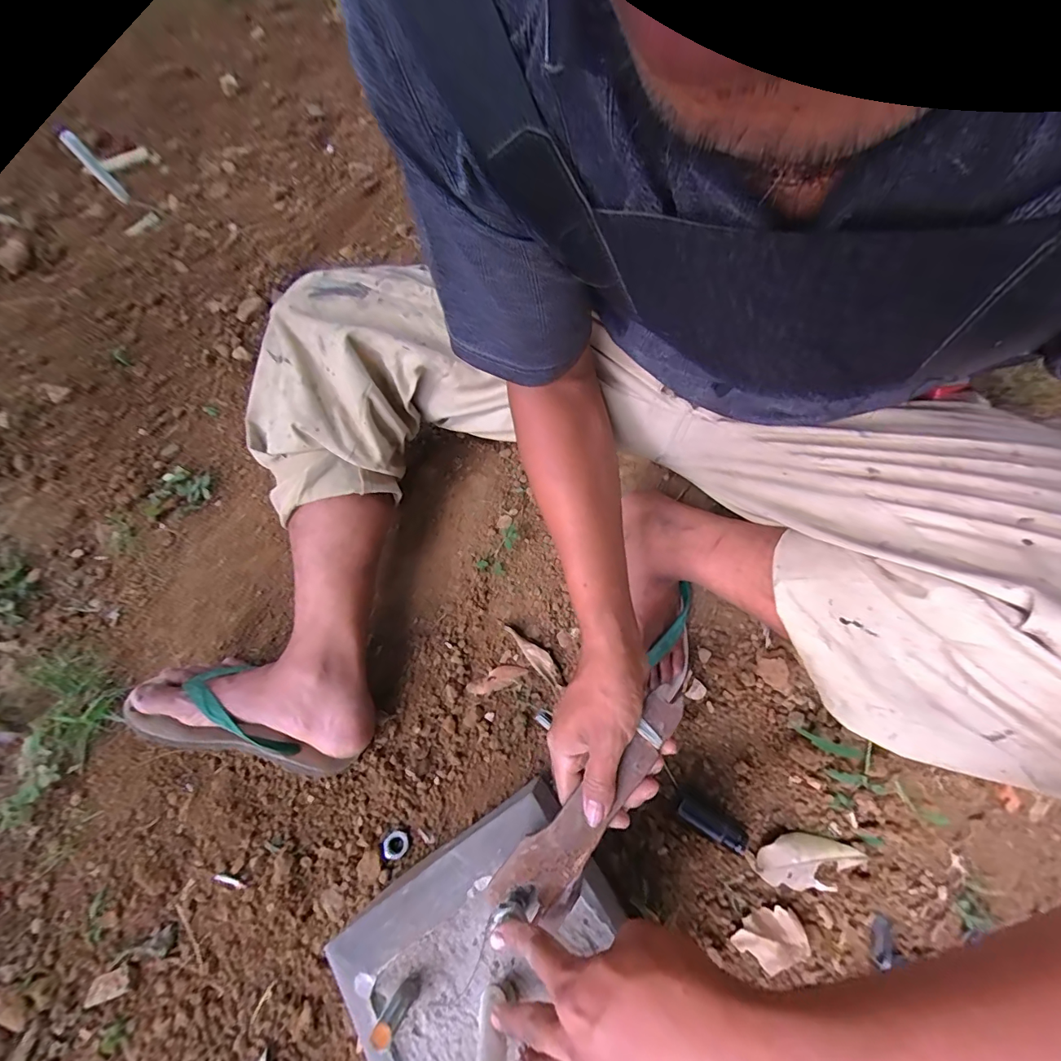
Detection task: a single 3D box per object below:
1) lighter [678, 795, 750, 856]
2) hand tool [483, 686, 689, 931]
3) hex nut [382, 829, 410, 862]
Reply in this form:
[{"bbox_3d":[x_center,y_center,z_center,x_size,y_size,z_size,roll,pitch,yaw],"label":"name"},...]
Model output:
[{"bbox_3d":[0.193,0.309,0.485,0.074,0.026,0.026,29,75,12],"label":"lighter"},{"bbox_3d":[0.051,0.208,0.353,0.052,0.008,0.203,37,83,14],"label":"hand tool"},{"bbox_3d":[-0.142,0.330,0.483,0.029,0.009,0.024,-29,72,-7],"label":"hex nut"}]

